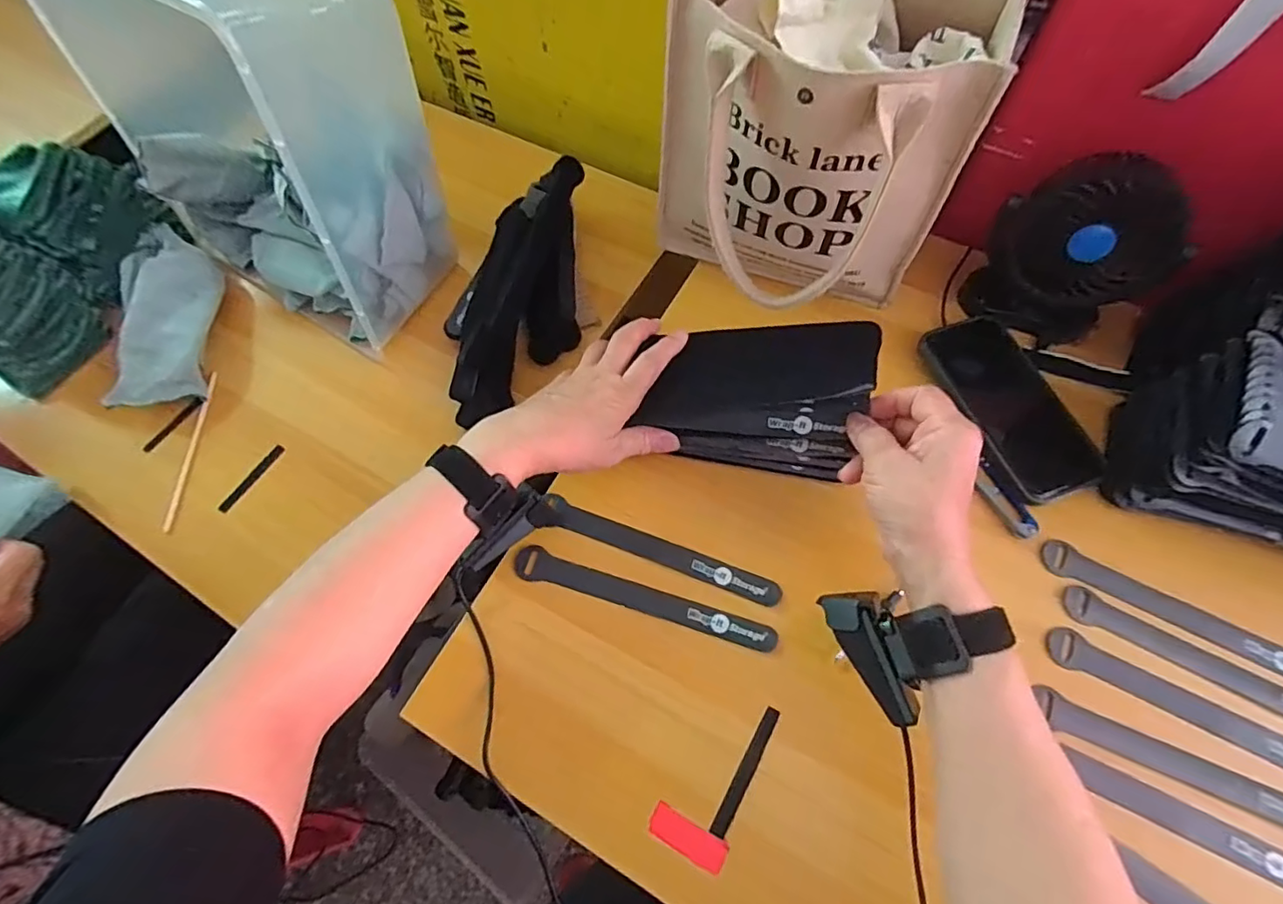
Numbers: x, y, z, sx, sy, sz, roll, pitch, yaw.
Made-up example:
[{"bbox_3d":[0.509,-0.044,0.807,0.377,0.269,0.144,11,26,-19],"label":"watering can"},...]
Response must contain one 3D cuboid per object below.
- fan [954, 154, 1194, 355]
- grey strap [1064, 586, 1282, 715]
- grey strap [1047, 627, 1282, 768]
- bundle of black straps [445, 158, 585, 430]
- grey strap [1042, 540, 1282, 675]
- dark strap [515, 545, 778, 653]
[{"bbox_3d":[0.337,-0.155,0.441,0.077,0.135,0.113,-38,70,-13],"label":"fan"},{"bbox_3d":[0.390,0.146,0.377,0.195,0.010,0.022,26,70,13],"label":"grey strap"},{"bbox_3d":[0.372,0.173,0.369,0.196,0.010,0.026,25,70,13],"label":"grey strap"},{"bbox_3d":[-0.118,-0.157,0.544,0.113,0.064,0.266,17,83,10],"label":"bundle of black straps"},{"bbox_3d":[0.387,0.114,0.390,0.198,0.008,0.025,25,70,13],"label":"grey strap"},{"bbox_3d":[0.001,0.108,0.417,0.197,0.007,0.023,14,68,9],"label":"dark strap"}]

